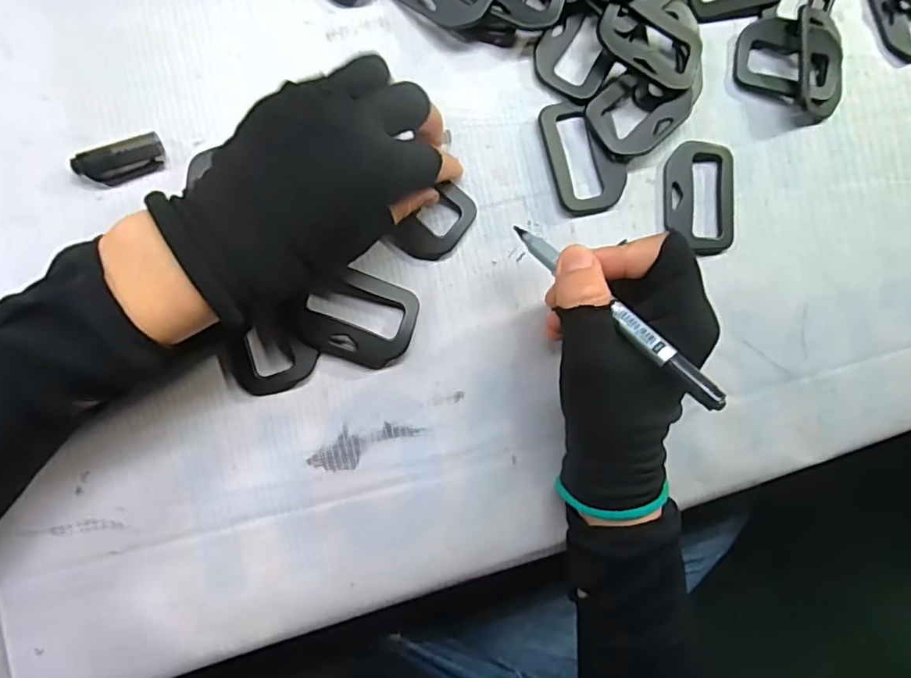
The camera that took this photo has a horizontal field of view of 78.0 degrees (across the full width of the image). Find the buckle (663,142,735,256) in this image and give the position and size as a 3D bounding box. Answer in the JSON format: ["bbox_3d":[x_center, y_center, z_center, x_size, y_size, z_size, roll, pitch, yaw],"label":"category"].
[{"bbox_3d":[0.139,-0.080,0.318,0.043,0.005,0.062,-3,90,-10],"label":"buckle"}]

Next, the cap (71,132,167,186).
[{"bbox_3d":[-0.158,-0.084,0.266,0.039,0.010,0.015,-24,93,-9],"label":"cap"}]

